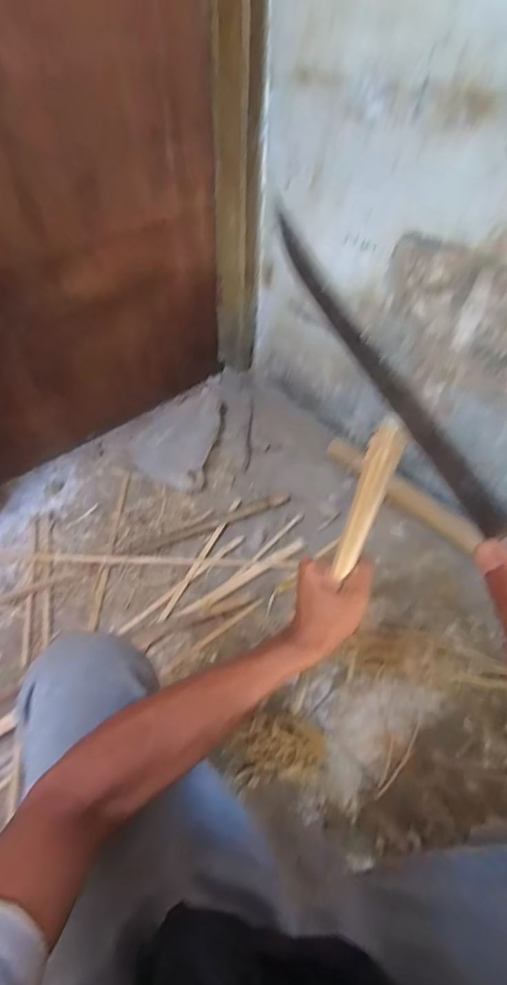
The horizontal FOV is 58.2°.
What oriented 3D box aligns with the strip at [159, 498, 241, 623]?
[{"bbox_3d":[-0.115,0.140,1.049,0.021,0.012,0.357,22,54,15],"label":"strip"}]

